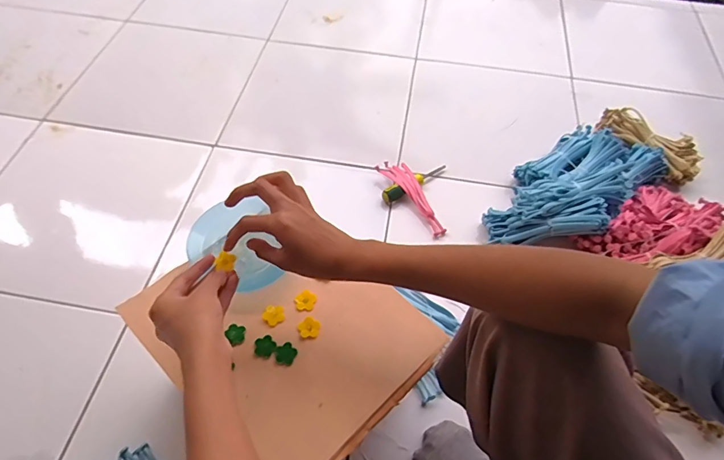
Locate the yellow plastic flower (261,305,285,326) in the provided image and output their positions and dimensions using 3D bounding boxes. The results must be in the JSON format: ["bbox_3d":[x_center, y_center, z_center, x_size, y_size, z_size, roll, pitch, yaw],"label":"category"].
[{"bbox_3d":[-0.099,0.094,0.503,0.024,0.004,0.023,1,57,-1],"label":"yellow plastic flower"}]

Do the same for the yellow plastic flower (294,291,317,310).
[{"bbox_3d":[-0.065,0.081,0.513,0.023,0.004,0.023,1,57,-1],"label":"yellow plastic flower"}]

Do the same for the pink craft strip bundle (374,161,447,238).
[{"bbox_3d":[0.104,-0.070,0.891,0.051,0.020,0.199,-26,61,-17],"label":"pink craft strip bundle"}]

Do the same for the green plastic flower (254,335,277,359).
[{"bbox_3d":[-0.105,0.126,0.484,0.024,0.004,0.023,1,57,-1],"label":"green plastic flower"}]

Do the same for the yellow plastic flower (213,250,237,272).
[{"bbox_3d":[-0.136,0.032,0.448,0.018,0.004,0.019,13,67,-16],"label":"yellow plastic flower"}]

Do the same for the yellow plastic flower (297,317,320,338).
[{"bbox_3d":[-0.059,0.107,0.496,0.024,0.004,0.023,1,57,-1],"label":"yellow plastic flower"}]

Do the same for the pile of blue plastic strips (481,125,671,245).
[{"bbox_3d":[0.417,-0.094,0.870,0.388,0.090,0.201,-37,65,-22],"label":"pile of blue plastic strips"}]

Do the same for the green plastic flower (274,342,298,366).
[{"bbox_3d":[-0.082,0.132,0.479,0.024,0.004,0.023,1,57,-1],"label":"green plastic flower"}]

